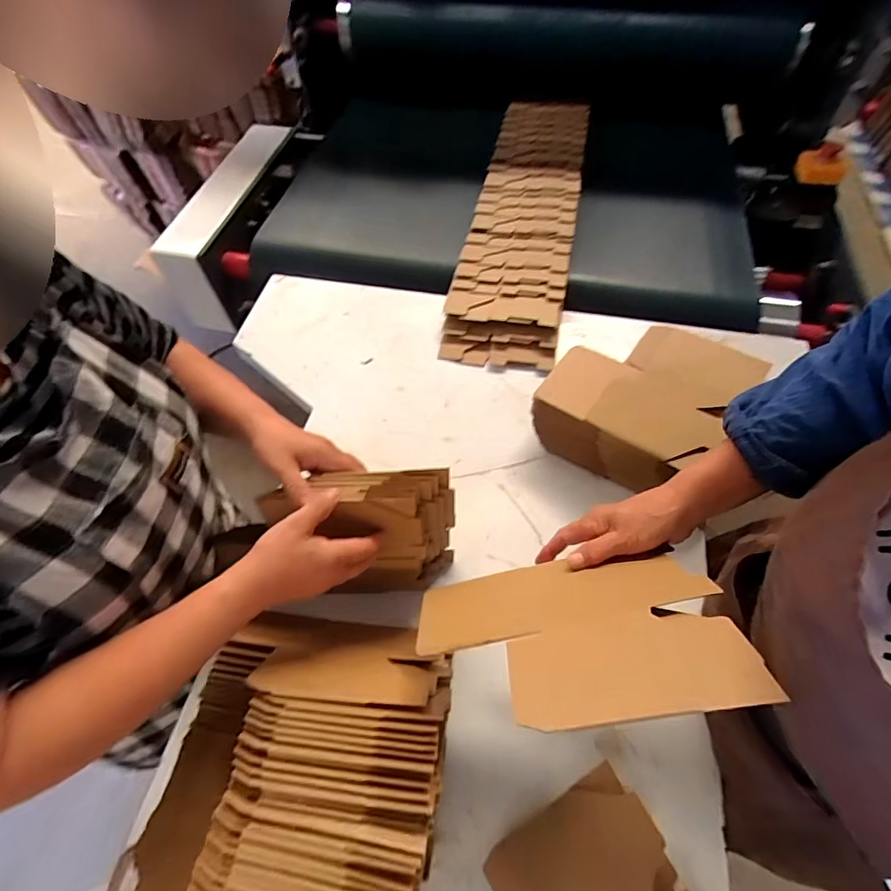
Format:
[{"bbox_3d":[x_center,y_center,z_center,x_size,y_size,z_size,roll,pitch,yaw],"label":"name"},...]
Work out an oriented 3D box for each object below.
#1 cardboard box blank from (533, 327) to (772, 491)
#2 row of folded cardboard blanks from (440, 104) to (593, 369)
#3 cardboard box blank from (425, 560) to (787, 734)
[{"bbox_3d":[0.276,-0.062,0.697,0.225,0.143,0.210,32,63,19],"label":"cardboard box blank"},{"bbox_3d":[0.180,-0.514,1.036,0.215,0.054,0.931,10,58,7],"label":"row of folded cardboard blanks"},{"bbox_3d":[0.095,0.145,0.388,0.238,0.011,0.193,-11,15,7],"label":"cardboard box blank"}]

